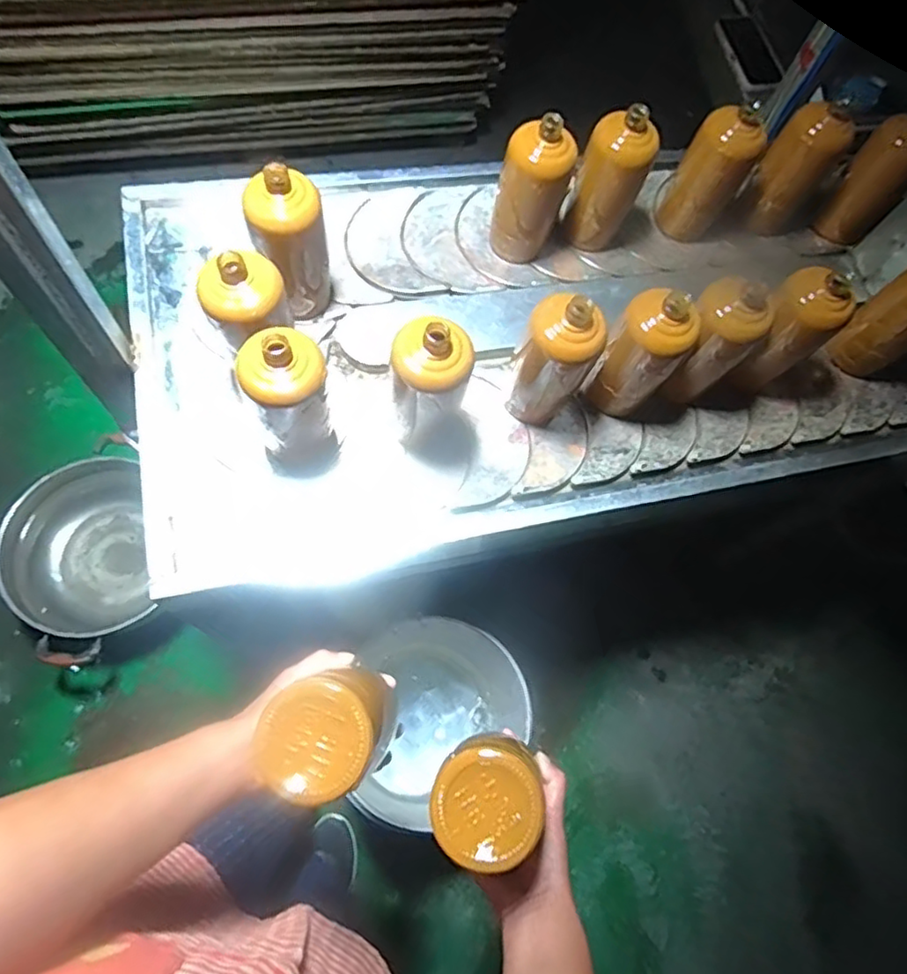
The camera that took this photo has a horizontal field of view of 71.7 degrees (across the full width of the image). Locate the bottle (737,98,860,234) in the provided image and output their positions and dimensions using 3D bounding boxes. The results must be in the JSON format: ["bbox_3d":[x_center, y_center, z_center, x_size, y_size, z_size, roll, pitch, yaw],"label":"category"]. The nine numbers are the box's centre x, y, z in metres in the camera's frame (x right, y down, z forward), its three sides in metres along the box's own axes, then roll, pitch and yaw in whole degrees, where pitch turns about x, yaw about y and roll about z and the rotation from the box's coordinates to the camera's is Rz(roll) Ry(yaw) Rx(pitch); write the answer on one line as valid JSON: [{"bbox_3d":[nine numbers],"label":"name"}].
[{"bbox_3d":[0.462,-0.429,0.858,0.087,0.177,0.069,22,72,10],"label":"bottle"}]

